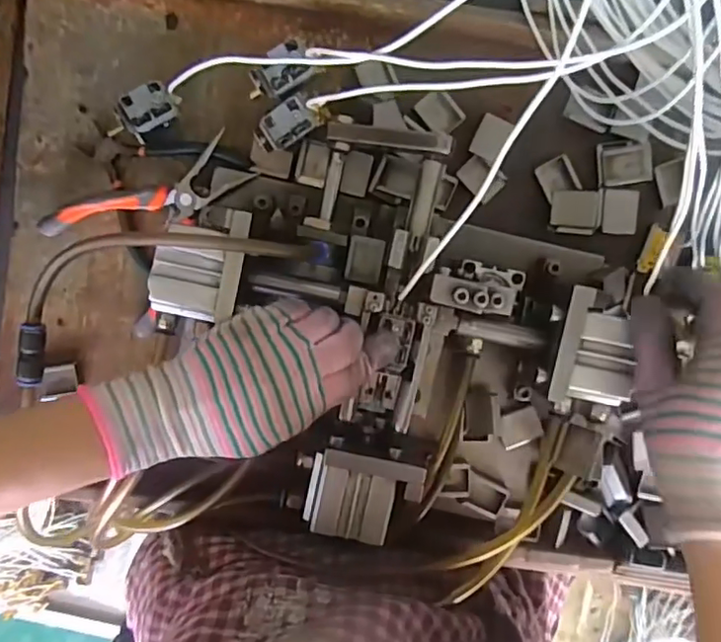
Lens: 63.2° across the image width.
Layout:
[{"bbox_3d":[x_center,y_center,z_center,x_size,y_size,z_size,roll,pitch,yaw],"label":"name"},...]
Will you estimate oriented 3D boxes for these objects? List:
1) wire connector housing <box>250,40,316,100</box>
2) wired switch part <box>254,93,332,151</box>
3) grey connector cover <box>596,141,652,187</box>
[{"bbox_3d":[-0.052,-0.155,0.363,0.039,0.014,0.024,-26,95,1],"label":"wire connector housing"},{"bbox_3d":[-0.044,-0.129,0.382,0.049,0.025,0.023,-29,95,1],"label":"wired switch part"},{"bbox_3d":[0.195,-0.116,0.433,0.039,0.010,0.031,-5,95,-1],"label":"grey connector cover"}]

